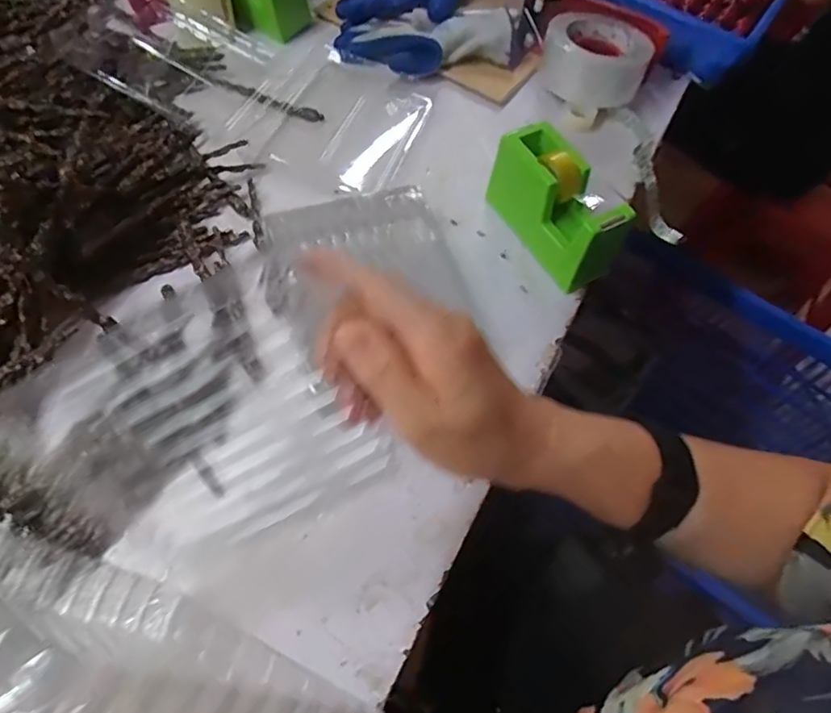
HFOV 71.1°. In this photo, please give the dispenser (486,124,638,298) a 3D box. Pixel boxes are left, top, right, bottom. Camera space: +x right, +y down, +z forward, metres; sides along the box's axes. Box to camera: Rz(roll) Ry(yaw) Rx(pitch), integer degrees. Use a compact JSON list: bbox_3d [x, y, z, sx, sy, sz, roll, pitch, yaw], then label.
[{"bbox_3d":[0.125,-0.127,0.507,0.050,0.076,0.141,-26,66,-18],"label":"dispenser"}]

